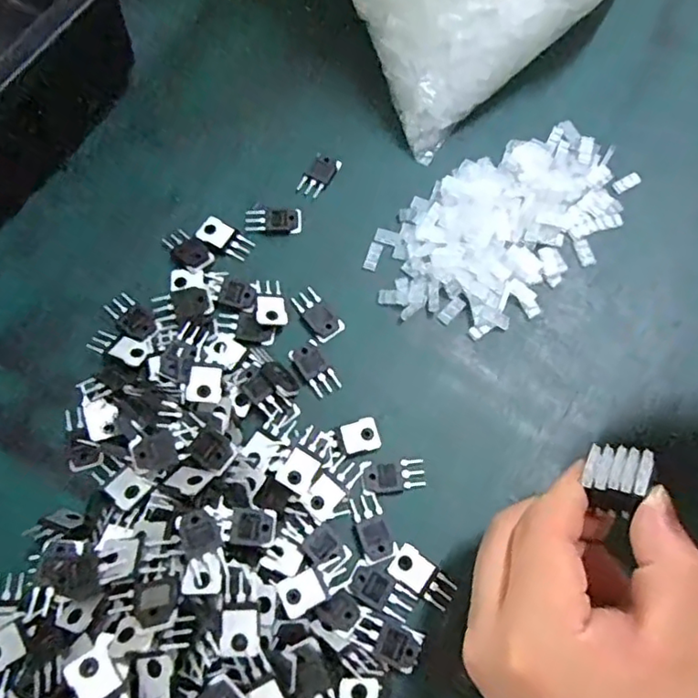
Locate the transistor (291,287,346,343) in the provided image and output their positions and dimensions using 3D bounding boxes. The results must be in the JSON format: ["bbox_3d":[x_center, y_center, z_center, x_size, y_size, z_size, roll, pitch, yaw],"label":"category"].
[{"bbox_3d":[-0.017,-0.019,0.312,0.016,0.004,0.031,-38,73,-15],"label":"transistor"}]

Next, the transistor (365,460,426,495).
[{"bbox_3d":[0.022,0.061,0.281,0.028,0.004,0.015,-8,68,-4],"label":"transistor"}]

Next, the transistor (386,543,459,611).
[{"bbox_3d":[0.033,0.102,0.265,0.030,0.004,0.015,34,71,12],"label":"transistor"}]

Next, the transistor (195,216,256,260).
[{"bbox_3d":[-0.069,-0.062,0.328,0.031,0.004,0.016,28,70,10],"label":"transistor"}]

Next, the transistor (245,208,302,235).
[{"bbox_3d":[-0.043,-0.073,0.334,0.031,0.004,0.015,4,68,1],"label":"transistor"}]

